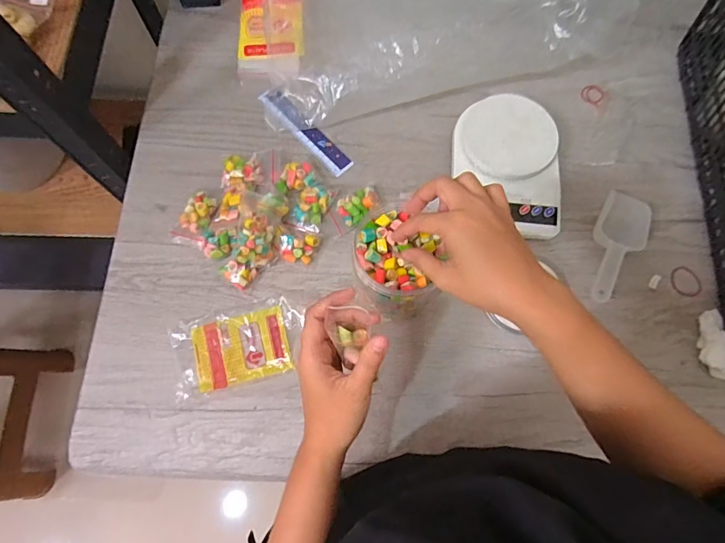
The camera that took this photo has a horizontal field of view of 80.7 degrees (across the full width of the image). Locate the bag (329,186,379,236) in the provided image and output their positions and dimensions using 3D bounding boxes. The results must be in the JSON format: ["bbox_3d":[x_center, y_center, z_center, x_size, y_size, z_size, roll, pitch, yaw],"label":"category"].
[{"bbox_3d":[-0.008,-0.078,0.507,0.063,0.015,0.042,-39,77,-13],"label":"bag"}]

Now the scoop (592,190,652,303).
[{"bbox_3d":[0.292,-0.027,0.499,0.052,0.031,0.150,28,73,8],"label":"scoop"}]

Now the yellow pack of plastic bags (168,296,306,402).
[{"bbox_3d":[-0.132,0.079,0.459,0.136,0.010,0.083,-14,72,-6],"label":"yellow pack of plastic bags"}]

